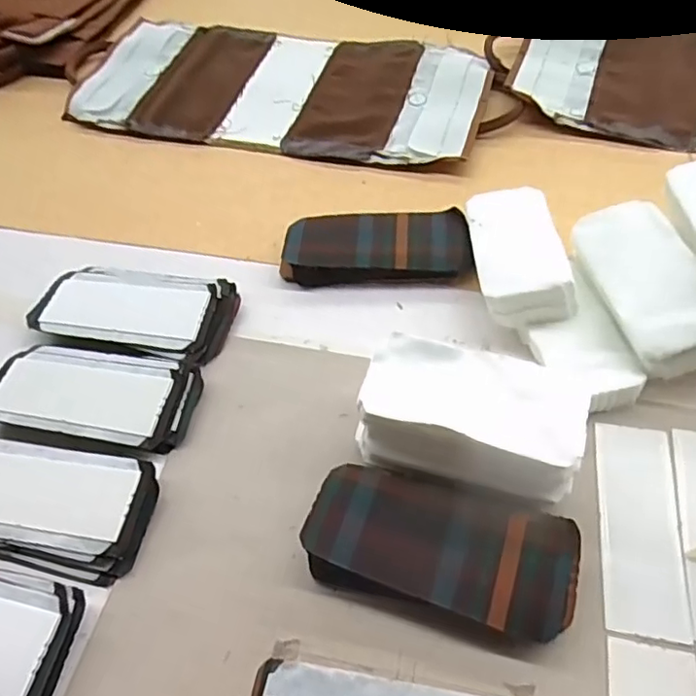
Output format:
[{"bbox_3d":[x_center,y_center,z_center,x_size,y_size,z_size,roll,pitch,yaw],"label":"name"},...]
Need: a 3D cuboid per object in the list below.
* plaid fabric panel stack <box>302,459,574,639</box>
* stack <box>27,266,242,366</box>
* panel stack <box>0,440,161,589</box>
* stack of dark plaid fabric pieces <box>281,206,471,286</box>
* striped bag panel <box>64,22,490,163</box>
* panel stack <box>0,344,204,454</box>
[{"bbox_3d":[0.061,0.134,0.395,0.171,0.030,0.079,12,58,13],"label":"plaid fabric panel stack"},{"bbox_3d":[-0.197,-0.038,0.549,0.186,0.017,0.091,10,57,12],"label":"stack"},{"bbox_3d":[-0.231,0.115,0.438,0.171,0.024,0.085,8,57,11],"label":"panel stack"},{"bbox_3d":[0.027,-0.097,0.564,0.174,0.024,0.073,-2,56,4],"label":"stack of dark plaid fabric pieces"},{"bbox_3d":[-0.087,-0.344,0.758,0.514,0.015,0.244,11,57,12],"label":"striped bag panel"},{"bbox_3d":[-0.216,0.037,0.497,0.177,0.022,0.083,8,57,10],"label":"panel stack"}]

